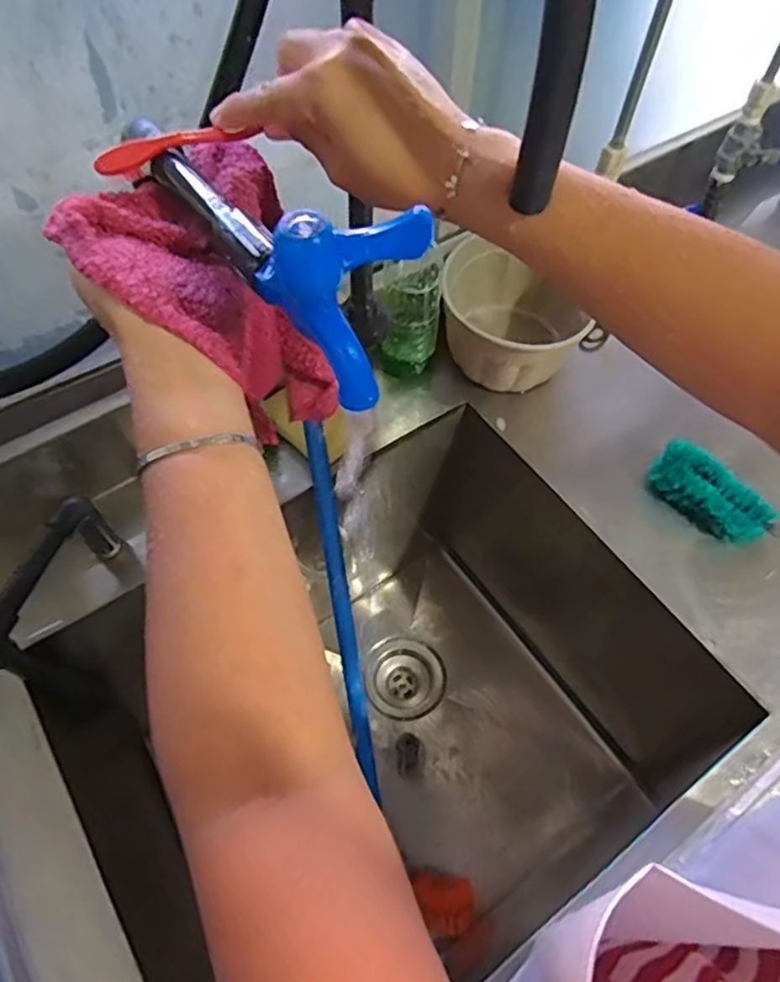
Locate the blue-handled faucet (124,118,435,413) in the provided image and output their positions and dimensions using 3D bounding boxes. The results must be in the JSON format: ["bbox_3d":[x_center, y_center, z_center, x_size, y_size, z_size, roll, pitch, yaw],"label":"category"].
[{"bbox_3d":[-0.072,-0.137,0.326,0.049,0.079,0.215,-36,62,-21],"label":"blue-handled faucet"}]

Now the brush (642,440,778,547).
[{"bbox_3d":[0.323,0.004,0.652,0.054,0.046,0.122,-38,65,-22],"label":"brush"}]

